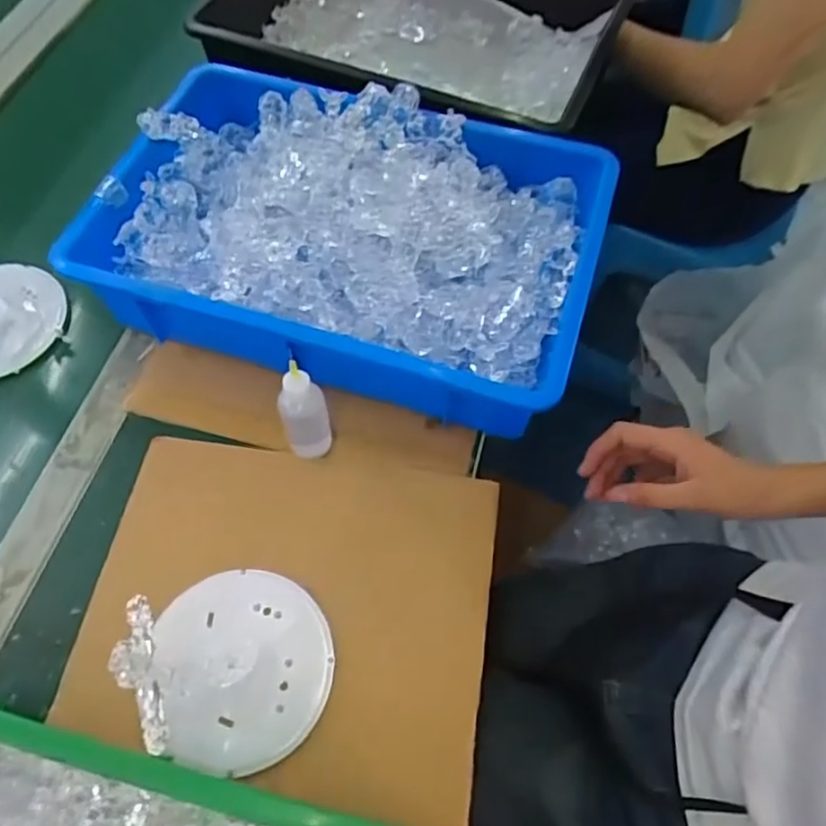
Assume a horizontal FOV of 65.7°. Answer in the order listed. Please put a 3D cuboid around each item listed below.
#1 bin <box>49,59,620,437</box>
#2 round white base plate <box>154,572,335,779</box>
[{"bbox_3d":[-0.054,-0.150,0.567,0.418,0.104,0.279,17,63,10],"label":"bin"},{"bbox_3d":[-0.114,0.171,0.438,0.113,0.018,0.125,-12,65,-14],"label":"round white base plate"}]

